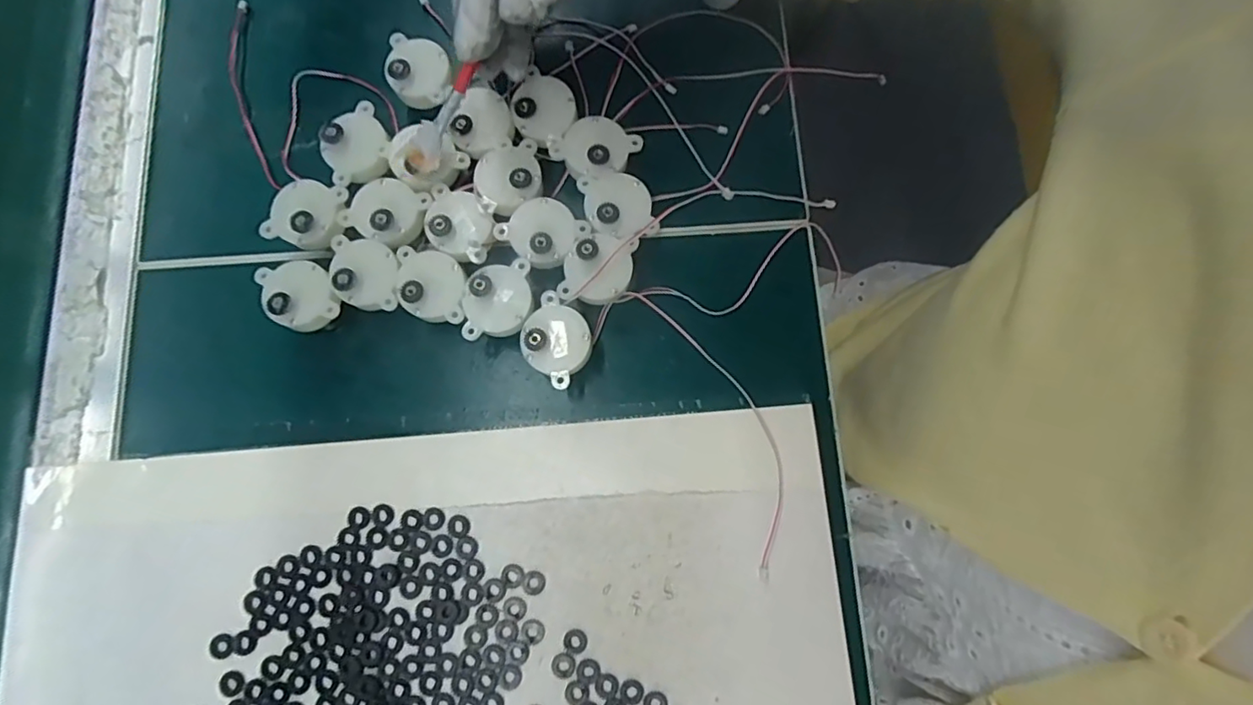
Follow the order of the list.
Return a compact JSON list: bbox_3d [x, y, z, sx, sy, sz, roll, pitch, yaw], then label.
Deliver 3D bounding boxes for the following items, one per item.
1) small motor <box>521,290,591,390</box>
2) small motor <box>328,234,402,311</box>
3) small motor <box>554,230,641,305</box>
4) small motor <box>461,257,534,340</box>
[{"bbox_3d":[-0.032,-0.004,0.282,0.035,0.031,0.032,0,79,1],"label":"small motor"},{"bbox_3d":[-0.123,-0.036,0.289,0.033,0.030,0.034,4,79,1],"label":"small motor"},{"bbox_3d":[-0.013,-0.039,0.286,0.031,0.026,0.039,12,79,3],"label":"small motor"},{"bbox_3d":[-0.060,-0.023,0.286,0.032,0.032,0.034,-7,79,-1],"label":"small motor"}]

